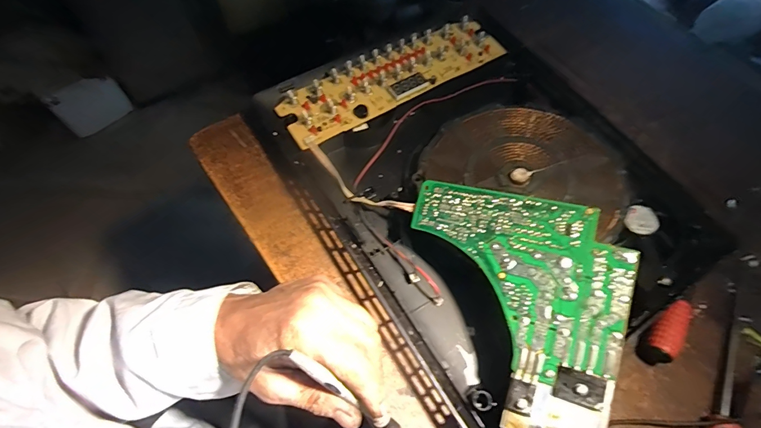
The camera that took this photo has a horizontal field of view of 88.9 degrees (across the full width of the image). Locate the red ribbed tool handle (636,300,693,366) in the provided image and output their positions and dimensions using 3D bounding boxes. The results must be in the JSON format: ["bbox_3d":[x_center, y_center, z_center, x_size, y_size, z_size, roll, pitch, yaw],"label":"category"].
[{"bbox_3d":[0.242,0.099,0.330,0.027,0.026,0.056,39,66,17],"label":"red ribbed tool handle"}]

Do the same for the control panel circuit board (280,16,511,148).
[{"bbox_3d":[0.014,-0.151,0.420,0.254,0.016,0.071,-30,67,-17],"label":"control panel circuit board"}]

